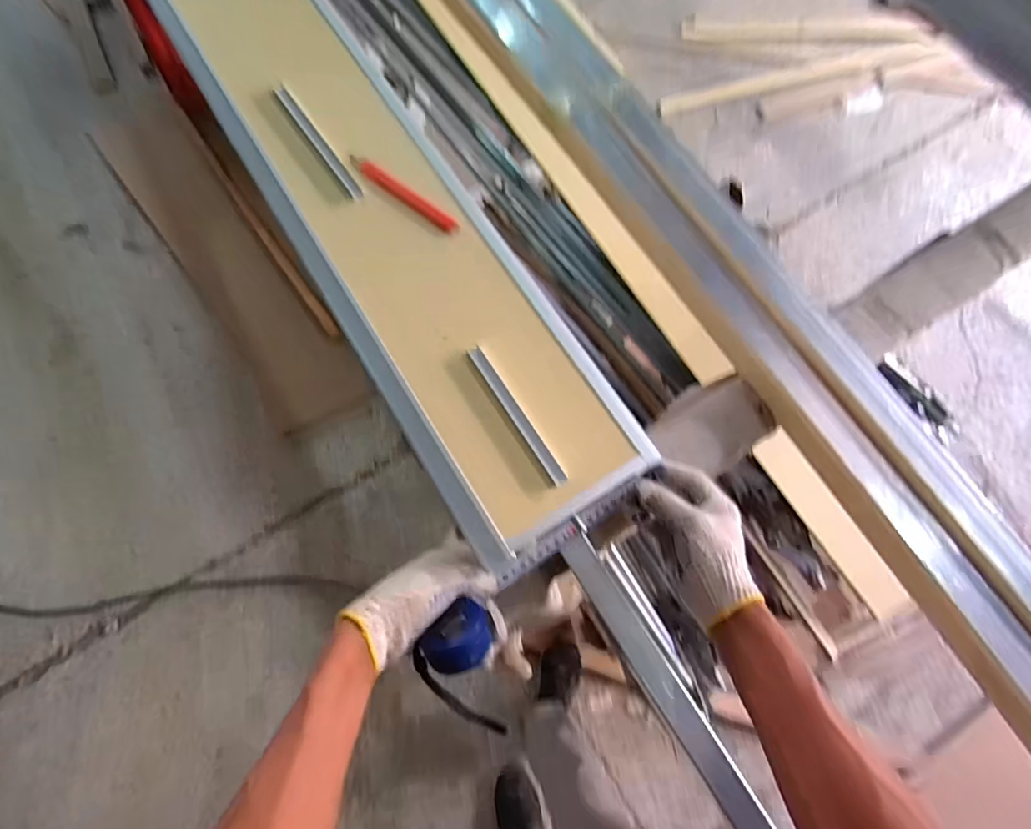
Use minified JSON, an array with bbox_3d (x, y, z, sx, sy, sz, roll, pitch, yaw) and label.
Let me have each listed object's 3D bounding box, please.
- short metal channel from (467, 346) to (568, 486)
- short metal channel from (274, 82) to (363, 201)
[{"bbox_3d":[0.000,0.000,0.467,0.015,0.007,0.145,-31,77,-10],"label":"short metal channel"},{"bbox_3d":[-0.207,-0.287,0.554,0.016,0.008,0.163,-35,76,-11],"label":"short metal channel"}]

